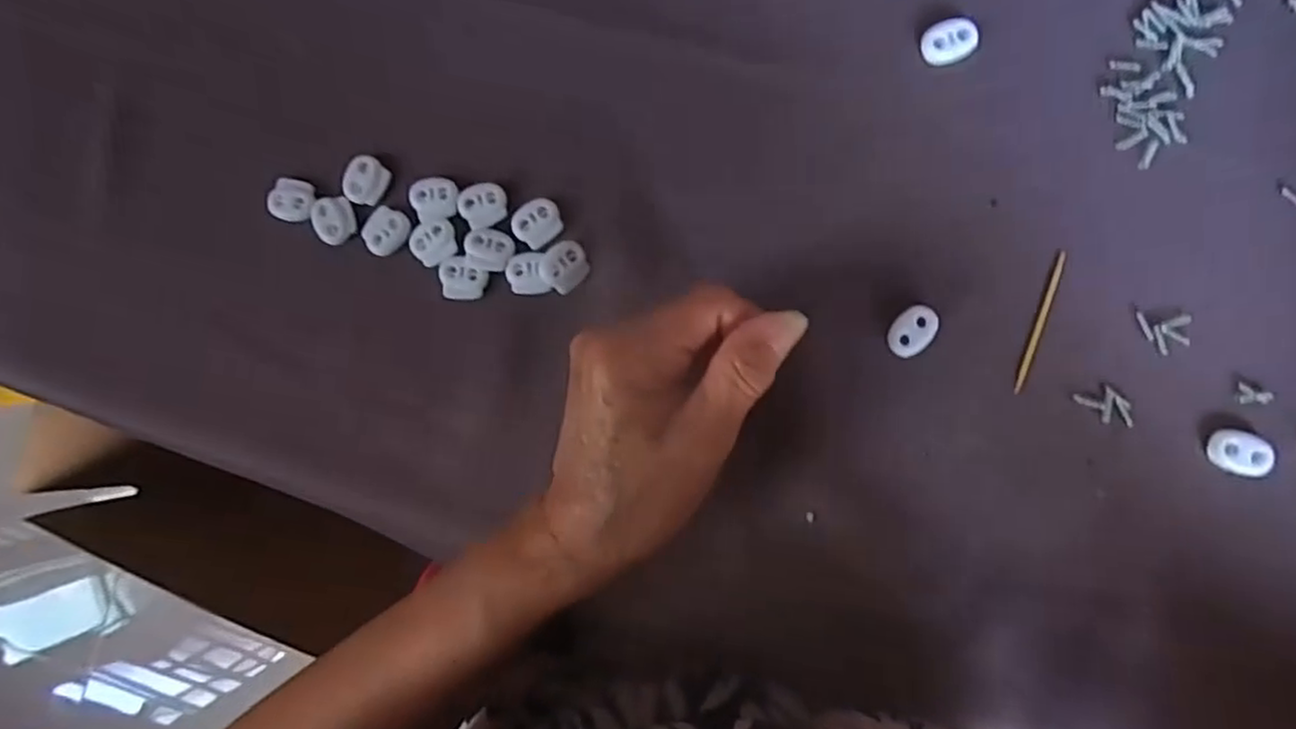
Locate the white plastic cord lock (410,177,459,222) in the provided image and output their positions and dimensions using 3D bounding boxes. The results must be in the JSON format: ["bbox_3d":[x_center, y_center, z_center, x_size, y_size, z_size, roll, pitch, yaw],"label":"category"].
[{"bbox_3d":[-0.098,-0.076,0.313,0.022,0.004,0.020,-9,88,7],"label":"white plastic cord lock"}]

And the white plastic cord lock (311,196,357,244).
[{"bbox_3d":[-0.147,-0.068,0.320,0.019,0.004,0.023,-28,85,6],"label":"white plastic cord lock"}]

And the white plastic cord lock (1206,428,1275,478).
[{"bbox_3d":[0.235,0.035,0.273,0.021,0.008,0.016,18,91,7],"label":"white plastic cord lock"}]

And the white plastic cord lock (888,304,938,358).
[{"bbox_3d":[0.111,-0.014,0.288,0.015,0.004,0.023,35,93,7],"label":"white plastic cord lock"}]

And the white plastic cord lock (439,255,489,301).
[{"bbox_3d":[-0.084,-0.039,0.313,0.022,0.004,0.019,9,90,7],"label":"white plastic cord lock"}]

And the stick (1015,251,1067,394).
[{"bbox_3d":[0.163,-0.017,0.285,0.004,0.004,0.061,19,91,7],"label":"stick"}]

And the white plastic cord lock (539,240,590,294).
[{"bbox_3d":[-0.037,-0.044,0.305,0.021,0.006,0.019,-43,84,4],"label":"white plastic cord lock"}]

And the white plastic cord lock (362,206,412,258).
[{"bbox_3d":[-0.122,-0.062,0.316,0.020,0.004,0.022,39,93,6],"label":"white plastic cord lock"}]

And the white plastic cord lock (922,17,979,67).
[{"bbox_3d":[0.128,-0.137,0.290,0.023,0.004,0.017,-14,87,6],"label":"white plastic cord lock"}]

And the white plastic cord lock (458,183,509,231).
[{"bbox_3d":[-0.075,-0.072,0.312,0.022,0.004,0.021,-8,88,7],"label":"white plastic cord lock"}]

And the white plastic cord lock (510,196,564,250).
[{"bbox_3d":[-0.050,-0.064,0.310,0.022,0.005,0.019,-35,85,5],"label":"white plastic cord lock"}]

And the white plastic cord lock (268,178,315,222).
[{"bbox_3d":[-0.167,-0.078,0.325,0.021,0.008,0.020,16,91,7],"label":"white plastic cord lock"}]

